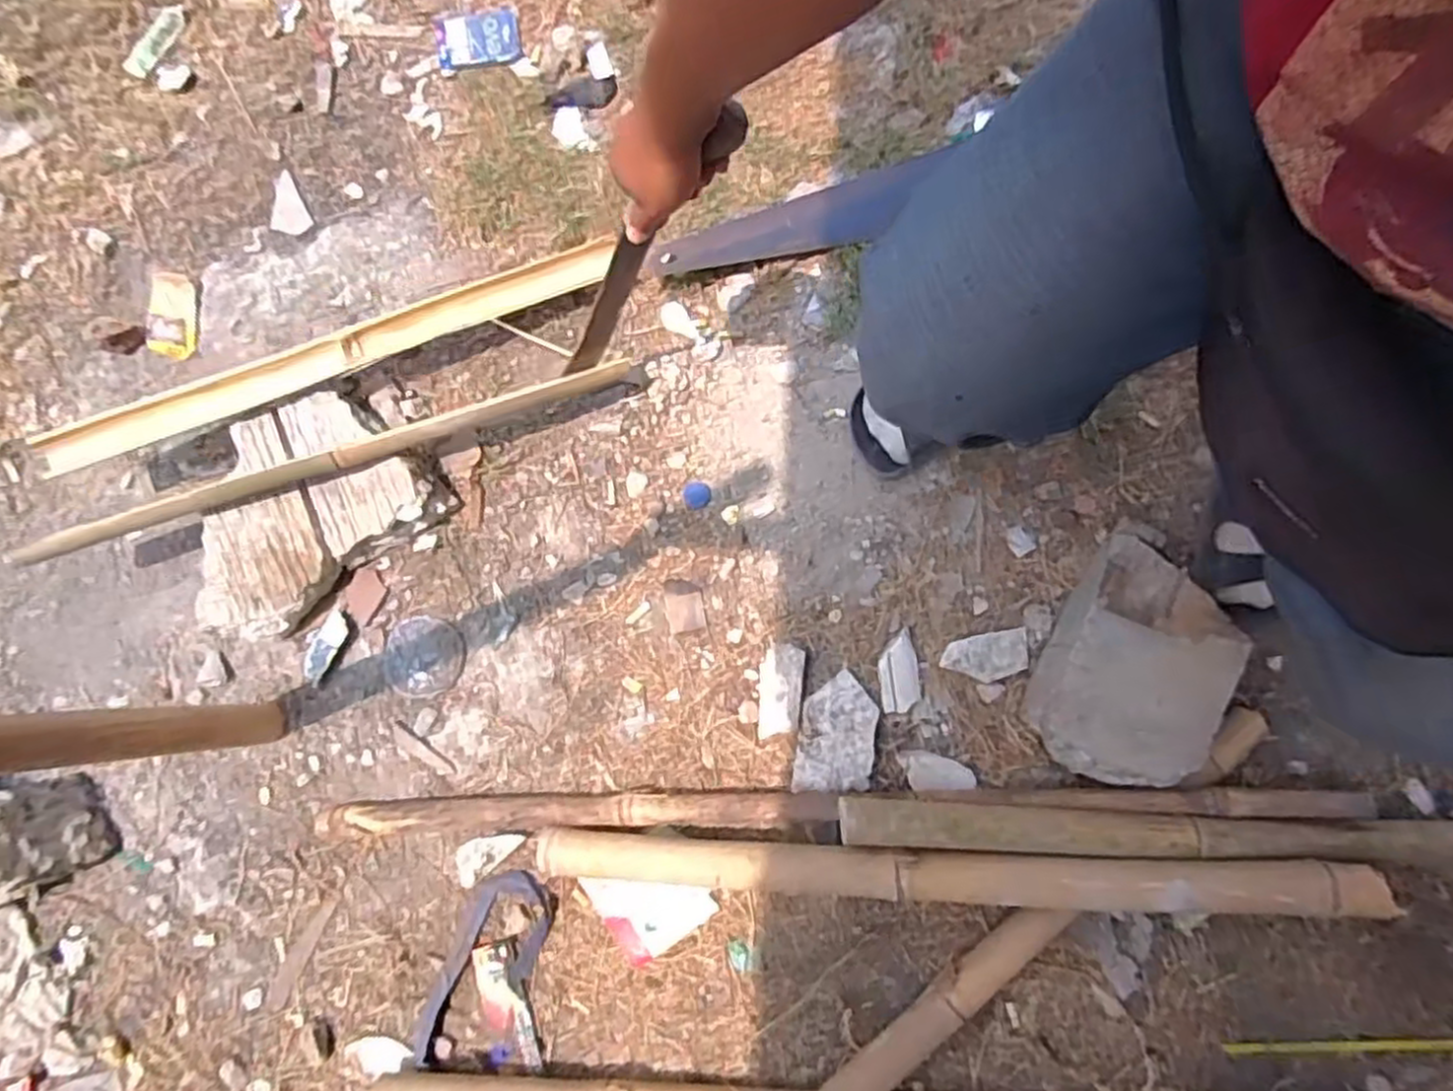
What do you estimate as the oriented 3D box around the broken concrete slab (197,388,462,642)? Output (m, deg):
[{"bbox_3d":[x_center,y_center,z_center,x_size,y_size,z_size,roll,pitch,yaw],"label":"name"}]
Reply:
[{"bbox_3d":[-0.499,-0.053,0.884,0.285,0.069,0.231,-39,82,-4],"label":"broken concrete slab"}]

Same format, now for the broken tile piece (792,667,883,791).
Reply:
[{"bbox_3d":[0.120,0.204,0.822,0.079,0.019,0.126,11,80,2],"label":"broken tile piece"}]

